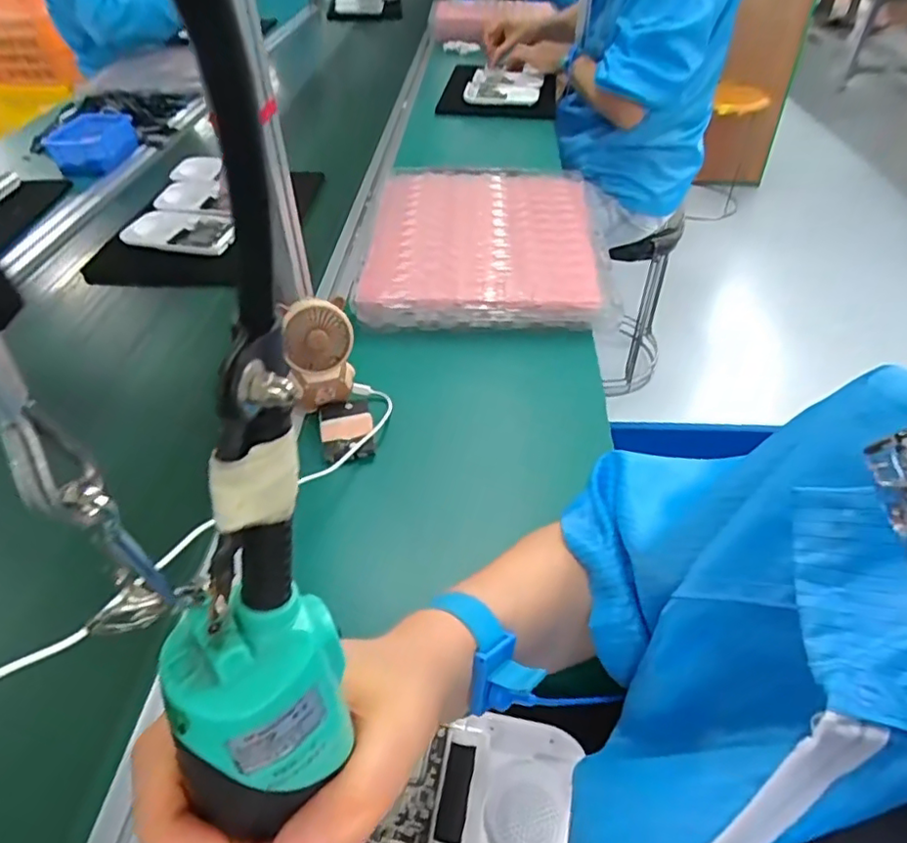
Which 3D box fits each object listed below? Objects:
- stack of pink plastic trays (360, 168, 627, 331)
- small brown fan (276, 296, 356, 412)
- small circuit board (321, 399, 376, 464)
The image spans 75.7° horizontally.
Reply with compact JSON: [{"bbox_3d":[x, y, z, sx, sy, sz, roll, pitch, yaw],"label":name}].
[{"bbox_3d":[0.047,-0.243,0.768,0.313,0.043,0.352,5,50,3],"label":"stack of pink plastic trays"},{"bbox_3d":[-0.127,-0.064,0.550,0.068,0.088,0.053,-13,51,-12],"label":"small brown fan"},{"bbox_3d":[-0.100,0.006,0.550,0.047,0.009,0.072,-11,51,-10],"label":"small circuit board"}]

